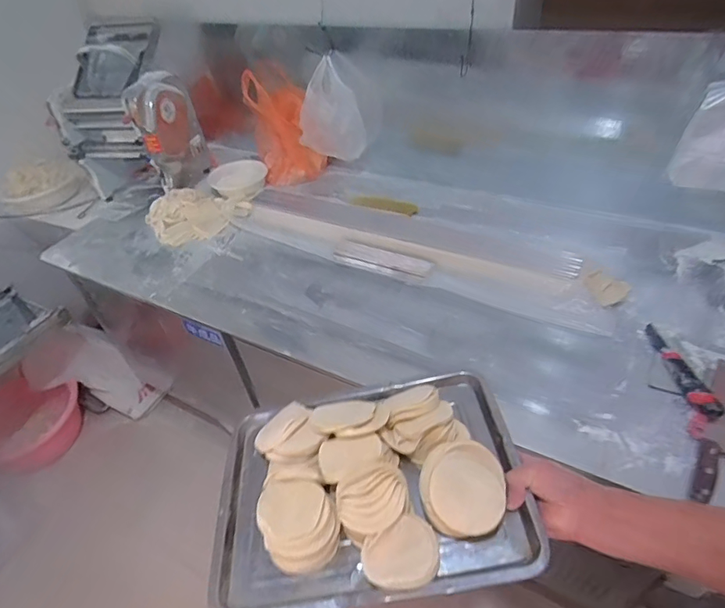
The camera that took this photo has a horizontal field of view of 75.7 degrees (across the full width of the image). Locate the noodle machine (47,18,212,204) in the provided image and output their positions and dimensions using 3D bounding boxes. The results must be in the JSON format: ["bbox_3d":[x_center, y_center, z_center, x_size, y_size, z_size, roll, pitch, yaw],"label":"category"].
[{"bbox_3d":[-0.749,-0.610,1.525,0.348,0.472,0.281,6,50,17],"label":"noodle machine"}]

